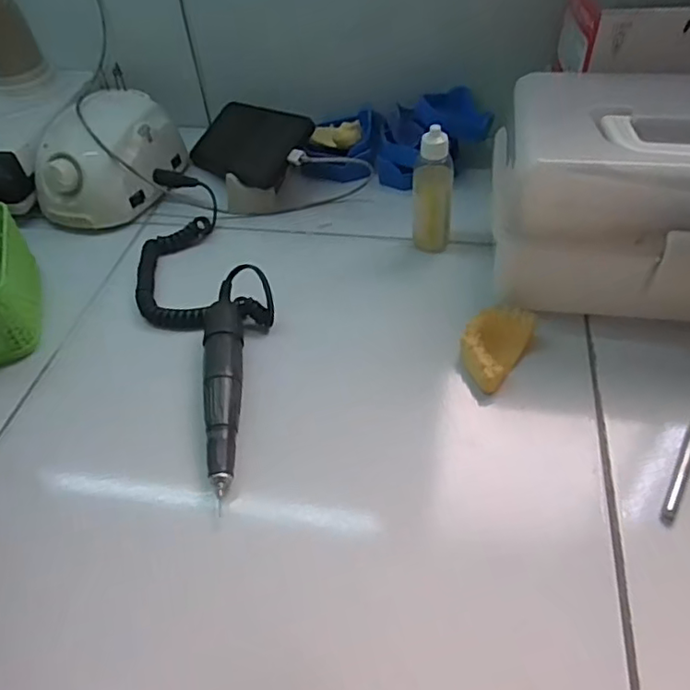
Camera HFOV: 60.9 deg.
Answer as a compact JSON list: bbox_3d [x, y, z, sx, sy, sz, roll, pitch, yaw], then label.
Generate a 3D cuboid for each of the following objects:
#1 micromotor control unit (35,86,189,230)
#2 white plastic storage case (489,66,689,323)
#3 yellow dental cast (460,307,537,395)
[{"bbox_3d":[-0.232,-0.187,0.576,0.104,0.086,0.129,6,43,7],"label":"micromotor control unit"},{"bbox_3d":[0.242,-0.110,0.433,0.252,0.131,0.152,6,43,7],"label":"white plastic storage case"},{"bbox_3d":[0.105,-0.001,0.423,0.040,0.024,0.068,27,49,27],"label":"yellow dental cast"}]

